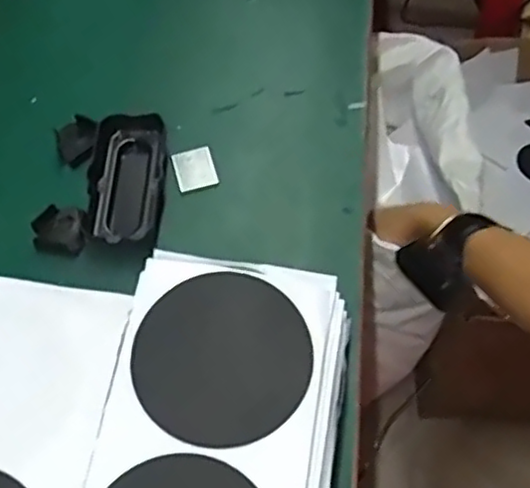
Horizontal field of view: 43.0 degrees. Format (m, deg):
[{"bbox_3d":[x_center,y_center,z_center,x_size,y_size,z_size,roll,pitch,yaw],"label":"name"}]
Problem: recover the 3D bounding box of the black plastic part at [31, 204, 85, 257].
[{"bbox_3d":[-0.149,-0.011,0.491,0.036,0.015,0.036,4,59,5],"label":"black plastic part"}]

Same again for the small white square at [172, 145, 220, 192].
[{"bbox_3d":[-0.054,-0.058,0.518,0.030,0.004,0.035,-19,69,3],"label":"small white square"}]

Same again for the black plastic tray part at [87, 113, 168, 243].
[{"bbox_3d":[-0.102,-0.046,0.498,0.050,0.026,0.104,-1,59,2],"label":"black plastic tray part"}]

